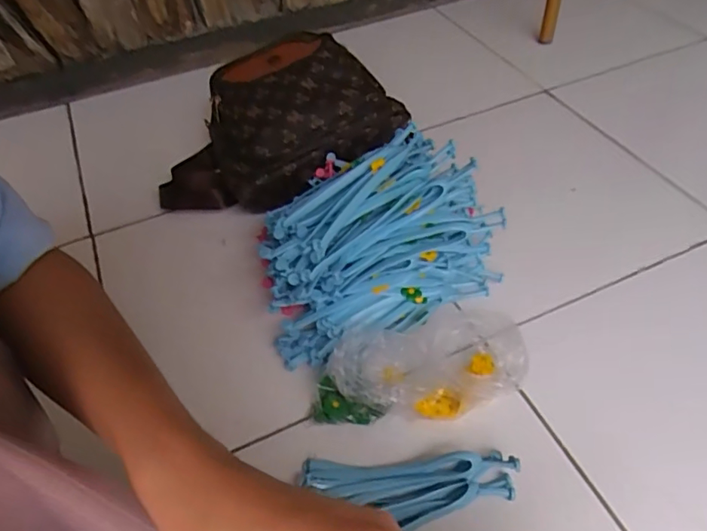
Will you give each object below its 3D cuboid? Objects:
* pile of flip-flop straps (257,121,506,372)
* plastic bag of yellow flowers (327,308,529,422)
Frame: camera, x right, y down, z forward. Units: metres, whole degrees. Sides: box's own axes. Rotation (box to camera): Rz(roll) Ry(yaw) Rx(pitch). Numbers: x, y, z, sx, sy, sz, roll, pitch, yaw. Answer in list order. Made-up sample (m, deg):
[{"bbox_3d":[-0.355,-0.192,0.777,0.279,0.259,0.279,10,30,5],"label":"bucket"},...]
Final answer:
[{"bbox_3d":[0.004,-0.039,0.628,0.262,0.168,0.230,-24,51,-17],"label":"pile of flip-flop straps"},{"bbox_3d":[0.077,0.106,0.569,0.203,0.076,0.109,-3,48,1],"label":"plastic bag of yellow flowers"}]

